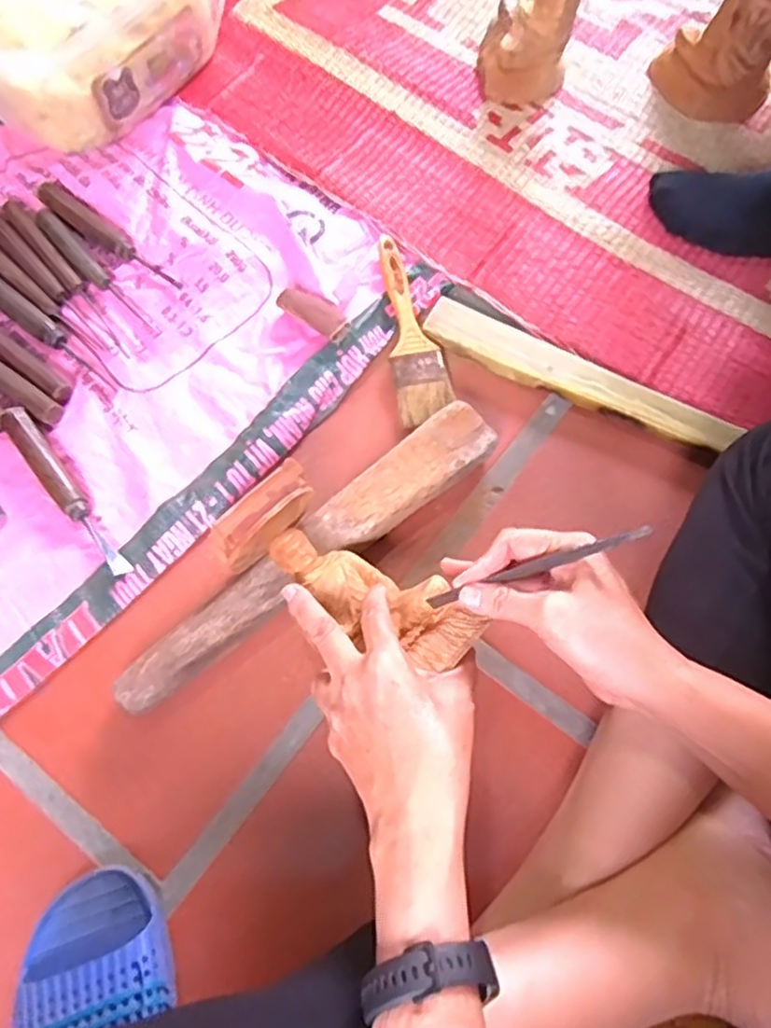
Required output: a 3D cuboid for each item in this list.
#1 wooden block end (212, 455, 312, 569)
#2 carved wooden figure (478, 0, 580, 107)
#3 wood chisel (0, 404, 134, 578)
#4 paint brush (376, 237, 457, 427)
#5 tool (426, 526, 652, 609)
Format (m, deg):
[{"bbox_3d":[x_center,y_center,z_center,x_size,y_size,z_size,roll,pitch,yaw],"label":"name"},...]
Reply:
[{"bbox_3d":[-0.081,0.001,0.462,0.031,0.034,0.077,38,72,12],"label":"wooden block end"},{"bbox_3d":[0.152,-0.484,0.642,0.105,0.180,0.082,11,69,2],"label":"carved wooden figure"},{"bbox_3d":[-0.251,-0.019,0.533,0.022,0.016,0.168,-37,75,-15],"label":"wood chisel"},{"bbox_3d":[0.021,-0.163,0.593,0.046,0.019,0.179,-10,70,-6],"label":"paint brush"},{"bbox_3d":[0.085,0.033,0.400,0.140,0.008,0.007,-23,67,30],"label":"tool"}]

